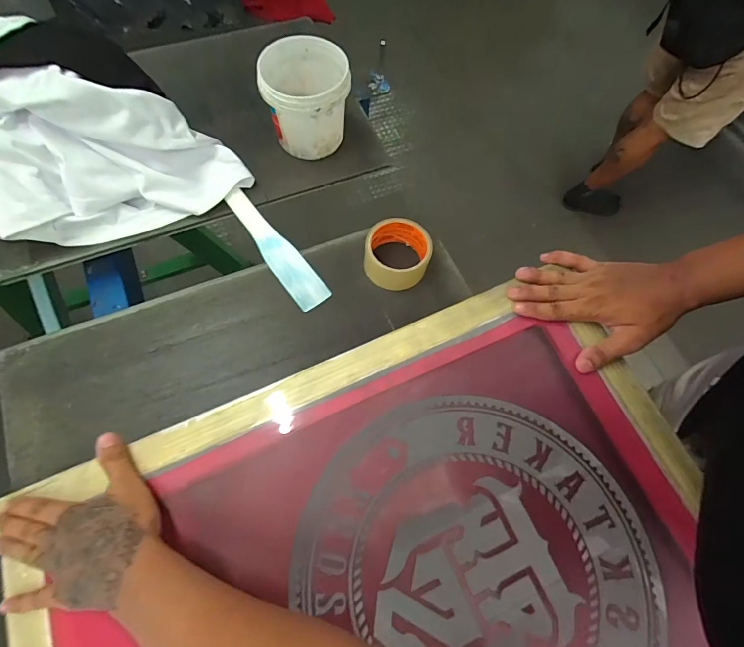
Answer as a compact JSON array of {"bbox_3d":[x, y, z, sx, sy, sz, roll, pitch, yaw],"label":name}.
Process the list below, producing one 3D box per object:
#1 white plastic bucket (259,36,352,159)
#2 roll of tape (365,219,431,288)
[{"bbox_3d":[-0.095,-0.342,0.594,0.120,0.123,0.120,1,67,-3],"label":"white plastic bucket"},{"bbox_3d":[0.036,-0.097,0.544,0.089,0.048,0.086,0,70,1],"label":"roll of tape"}]

